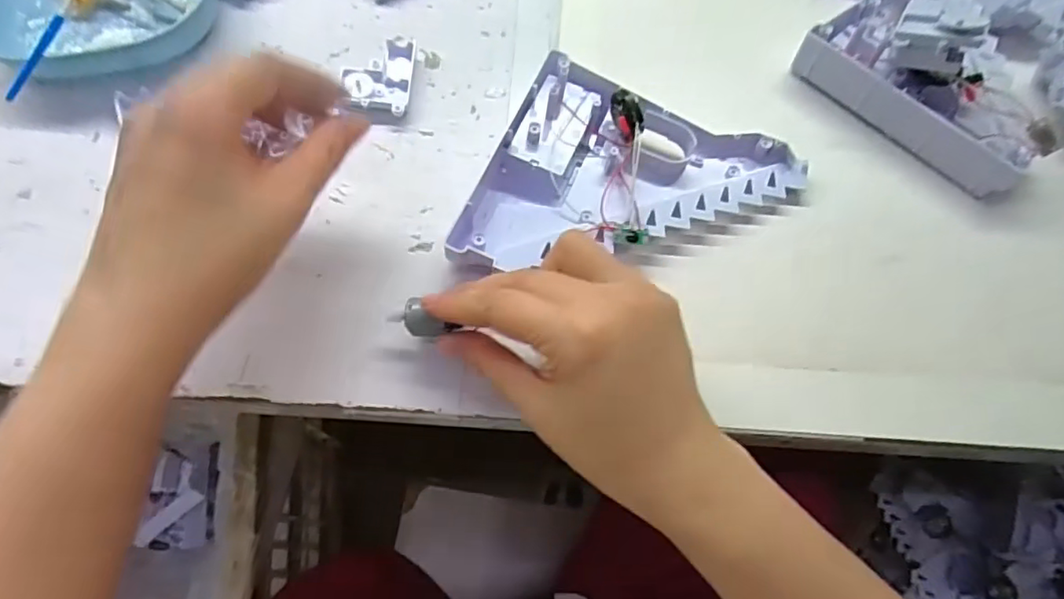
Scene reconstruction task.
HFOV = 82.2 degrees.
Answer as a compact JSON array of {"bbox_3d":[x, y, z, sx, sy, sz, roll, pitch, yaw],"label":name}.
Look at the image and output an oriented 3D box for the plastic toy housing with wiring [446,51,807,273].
[{"bbox_3d":[0.051,-0.051,0.321,0.156,0.033,0.130,21,69,8],"label":"plastic toy housing with wiring"}]

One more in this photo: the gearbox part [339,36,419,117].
[{"bbox_3d":[-0.090,-0.137,0.367,0.037,0.015,0.060,4,68,2],"label":"gearbox part"}]

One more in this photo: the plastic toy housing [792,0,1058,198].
[{"bbox_3d":[0.228,-0.126,0.340,0.068,0.056,0.133,-37,73,-14],"label":"plastic toy housing"}]

